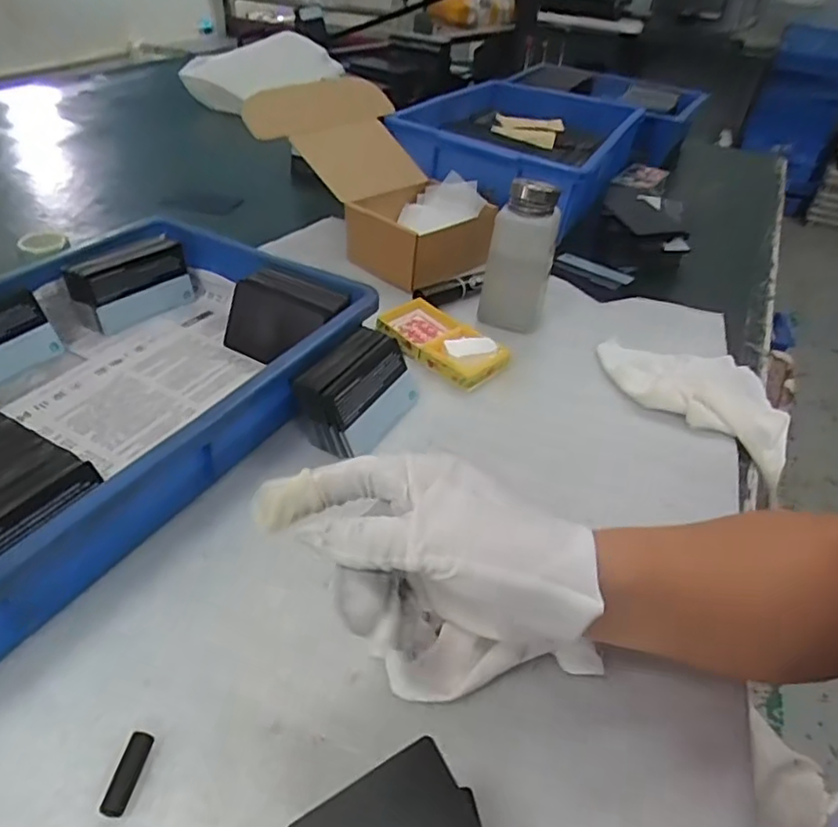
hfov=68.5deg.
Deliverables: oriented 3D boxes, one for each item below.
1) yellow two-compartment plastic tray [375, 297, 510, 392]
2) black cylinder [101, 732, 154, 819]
[{"bbox_3d":[0.019,-0.061,0.526,0.115,0.023,0.059,33,47,30],"label":"yellow two-compartment plastic tray"},{"bbox_3d":[-0.123,0.153,0.260,0.009,0.011,0.030,9,40,6],"label":"black cylinder"}]

